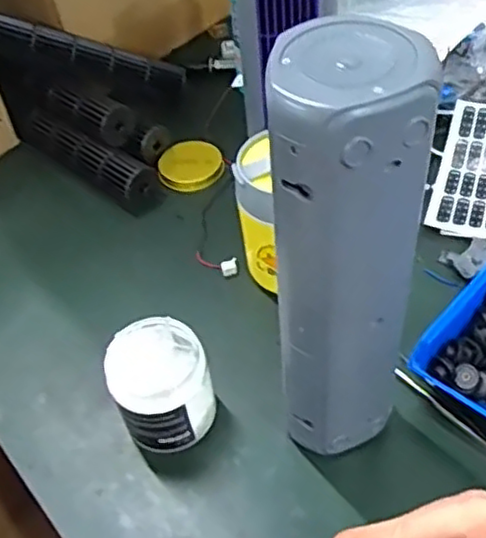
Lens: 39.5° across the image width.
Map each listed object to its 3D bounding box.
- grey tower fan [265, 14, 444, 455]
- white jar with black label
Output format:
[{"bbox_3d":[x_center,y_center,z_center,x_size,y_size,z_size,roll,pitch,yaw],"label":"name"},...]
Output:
[{"bbox_3d":[0.064,0.009,0.413,0.075,0.304,0.071,7,50,12],"label":"grey tower fan"},{"bbox_3d":[-0.062,0.091,0.521,0.070,0.087,0.074,-3,49,4],"label":"white jar with black label"}]

